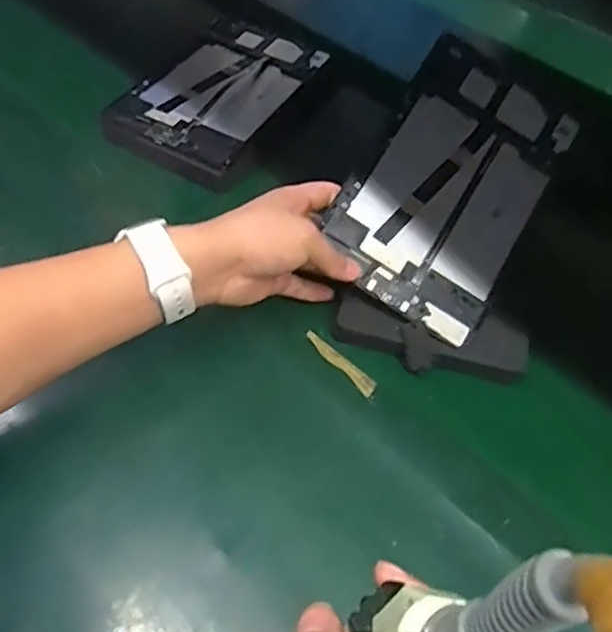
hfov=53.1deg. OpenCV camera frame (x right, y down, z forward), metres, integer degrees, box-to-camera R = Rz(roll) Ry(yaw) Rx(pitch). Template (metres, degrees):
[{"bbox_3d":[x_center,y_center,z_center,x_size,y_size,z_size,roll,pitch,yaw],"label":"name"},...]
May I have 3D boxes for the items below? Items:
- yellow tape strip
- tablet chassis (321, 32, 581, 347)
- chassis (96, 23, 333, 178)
[{"bbox_3d":[0.027,0.036,0.485,0.013,0.004,0.071,-36,63,-28],"label":"yellow tape strip"},{"bbox_3d":[0.120,-0.106,0.505,0.143,0.008,0.223,33,78,-1],"label":"tablet chassis"},{"bbox_3d":[-0.091,-0.247,0.665,0.141,0.019,0.253,26,56,11],"label":"chassis"}]

